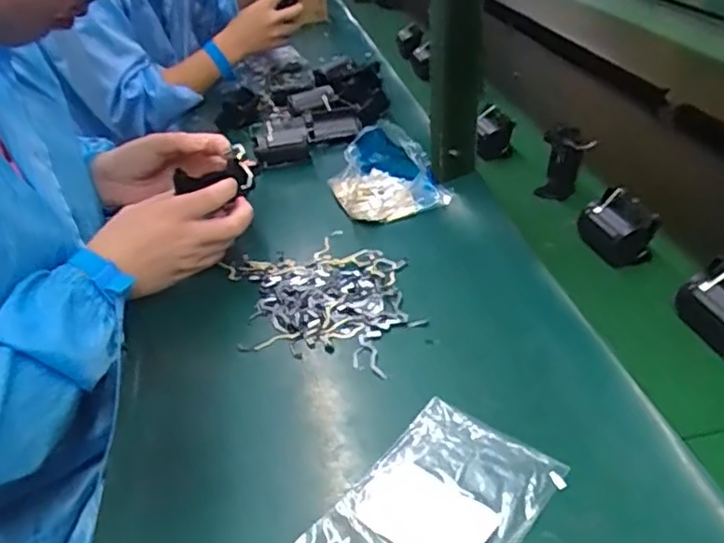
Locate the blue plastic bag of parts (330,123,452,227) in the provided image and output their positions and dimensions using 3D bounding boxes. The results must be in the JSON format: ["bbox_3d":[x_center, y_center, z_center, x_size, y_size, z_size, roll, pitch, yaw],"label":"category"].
[{"bbox_3d":[0.025,-0.109,0.700,0.108,0.067,0.110,-13,34,-12],"label":"blue plastic bag of parts"}]

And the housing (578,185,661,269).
[{"bbox_3d":[0.231,-0.038,0.591,0.055,0.046,0.060,-7,34,-2],"label":"housing"}]

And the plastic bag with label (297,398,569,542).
[{"bbox_3d":[0.040,0.142,0.376,0.096,0.008,0.152,22,42,35],"label":"plastic bag with label"}]

